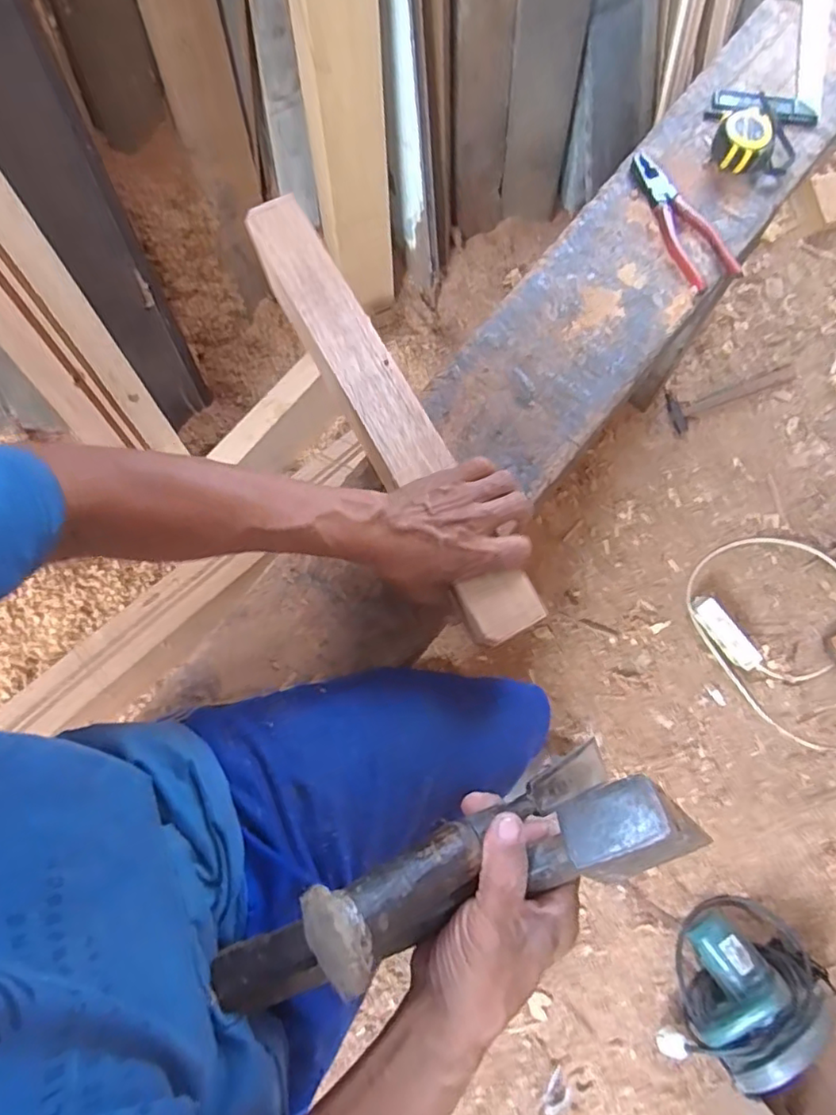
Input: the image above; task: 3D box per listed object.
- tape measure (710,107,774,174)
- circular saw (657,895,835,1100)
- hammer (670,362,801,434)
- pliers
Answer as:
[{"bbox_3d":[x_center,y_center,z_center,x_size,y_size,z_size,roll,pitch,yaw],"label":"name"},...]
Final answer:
[{"bbox_3d":[0.392,-0.504,0.710,0.062,0.032,0.070,-5,80,-2],"label":"tape measure"},{"bbox_3d":[0.546,0.746,1.005,0.309,0.182,0.183,-33,82,-6],"label":"circular saw"},{"bbox_3d":[0.692,-0.355,1.293,0.292,0.040,0.087,-17,81,-4],"label":"hammer"},{"bbox_3d":[0.309,-0.401,0.702,0.065,0.013,0.182,-27,81,-5],"label":"pliers"}]

